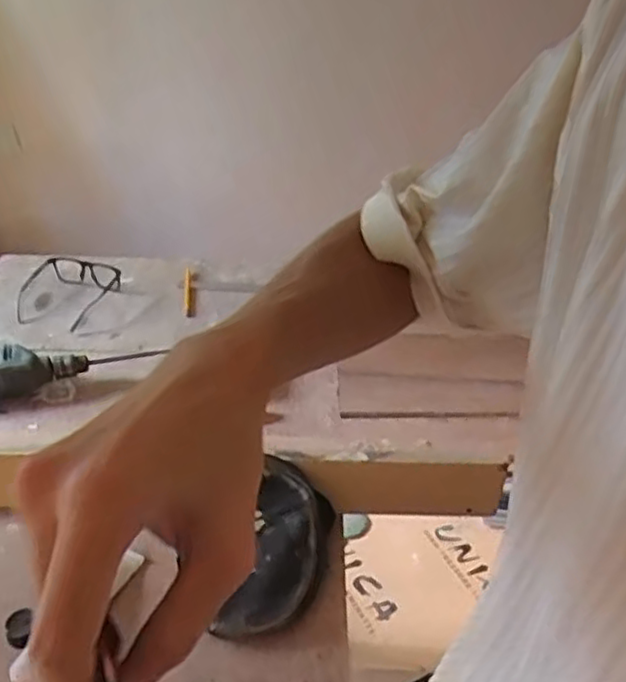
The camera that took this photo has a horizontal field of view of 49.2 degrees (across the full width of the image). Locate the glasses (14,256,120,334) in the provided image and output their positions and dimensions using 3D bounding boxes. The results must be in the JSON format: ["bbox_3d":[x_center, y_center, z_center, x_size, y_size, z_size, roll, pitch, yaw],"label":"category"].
[{"bbox_3d":[-0.413,-0.084,1.118,0.162,0.044,0.151,13,39,16],"label":"glasses"}]

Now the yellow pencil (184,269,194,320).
[{"bbox_3d":[-0.208,-0.080,1.140,0.014,0.010,0.155,-6,37,-9],"label":"yellow pencil"}]

